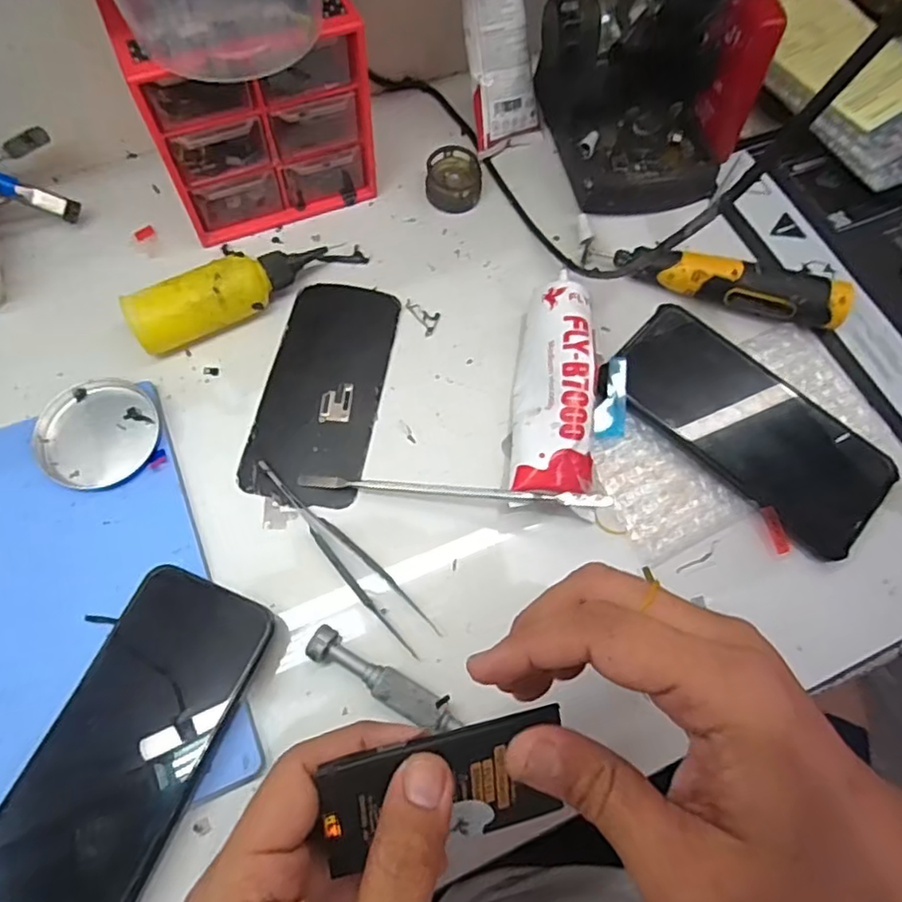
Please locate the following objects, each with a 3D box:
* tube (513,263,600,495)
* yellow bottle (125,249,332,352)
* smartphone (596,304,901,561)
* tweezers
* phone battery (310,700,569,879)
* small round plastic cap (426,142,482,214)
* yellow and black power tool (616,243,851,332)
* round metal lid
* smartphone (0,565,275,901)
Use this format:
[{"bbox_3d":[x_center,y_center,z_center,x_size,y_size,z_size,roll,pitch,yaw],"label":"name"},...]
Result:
[{"bbox_3d":[0.058,-0.037,0.357,0.044,0.036,0.135,4,67,-1],"label":"tube"},{"bbox_3d":[-0.131,-0.092,0.373,0.115,0.035,0.032,-23,70,-12],"label":"yellow bottle"},{"bbox_3d":[0.173,-0.017,0.357,0.165,0.012,0.077,39,71,11],"label":"smartphone"},{"bbox_3d":[-0.058,0.054,0.330,0.020,0.006,0.131,-41,75,-17],"label":"tweezers"},{"bbox_3d":[-0.001,0.120,0.220,0.084,0.006,0.043,-7,100,-16],"label":"phone battery"},{"bbox_3d":[0.002,-0.187,0.428,0.036,0.020,0.040,9,67,1],"label":"small round plastic cap"},{"bbox_3d":[0.176,-0.105,0.394,0.138,0.029,0.023,15,67,3],"label":"yellow and black power tool"},{"bbox_3d":[-0.196,-0.009,0.345,0.062,0.013,0.062,1,67,-3],"label":"round metal lid"},{"bbox_3d":[-0.143,0.127,0.276,0.073,0.006,0.142,19,66,10],"label":"smartphone"}]

